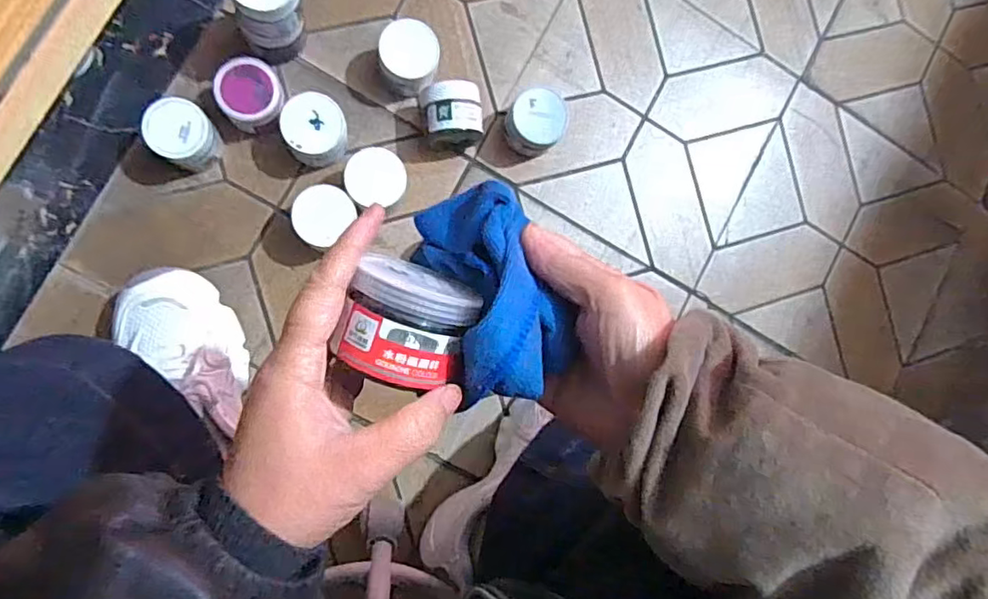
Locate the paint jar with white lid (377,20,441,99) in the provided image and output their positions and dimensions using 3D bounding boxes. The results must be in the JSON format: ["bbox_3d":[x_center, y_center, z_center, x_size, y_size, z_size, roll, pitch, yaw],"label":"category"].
[{"bbox_3d":[-0.087,-0.243,0.607,0.060,0.052,0.059,0,89,-10],"label":"paint jar with white lid"}]

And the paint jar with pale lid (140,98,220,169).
[{"bbox_3d":[-0.293,-0.156,0.566,0.053,0.058,0.051,0,89,-10],"label":"paint jar with pale lid"}]

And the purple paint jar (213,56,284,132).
[{"bbox_3d":[-0.236,-0.198,0.588,0.058,0.047,0.064,-28,94,-10],"label":"purple paint jar"}]

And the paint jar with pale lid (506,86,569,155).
[{"bbox_3d":[0.043,-0.185,0.630,0.058,0.053,0.055,0,89,-10],"label":"paint jar with pale lid"}]

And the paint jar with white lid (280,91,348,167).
[{"bbox_3d":[-0.174,-0.165,0.588,0.056,0.050,0.060,0,89,-10],"label":"paint jar with white lid"}]

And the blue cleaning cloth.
[{"bbox_3d":[-0.001,-0.007,0.282,0.054,0.039,0.102,-18,71,-9],"label":"blue cleaning cloth"}]

